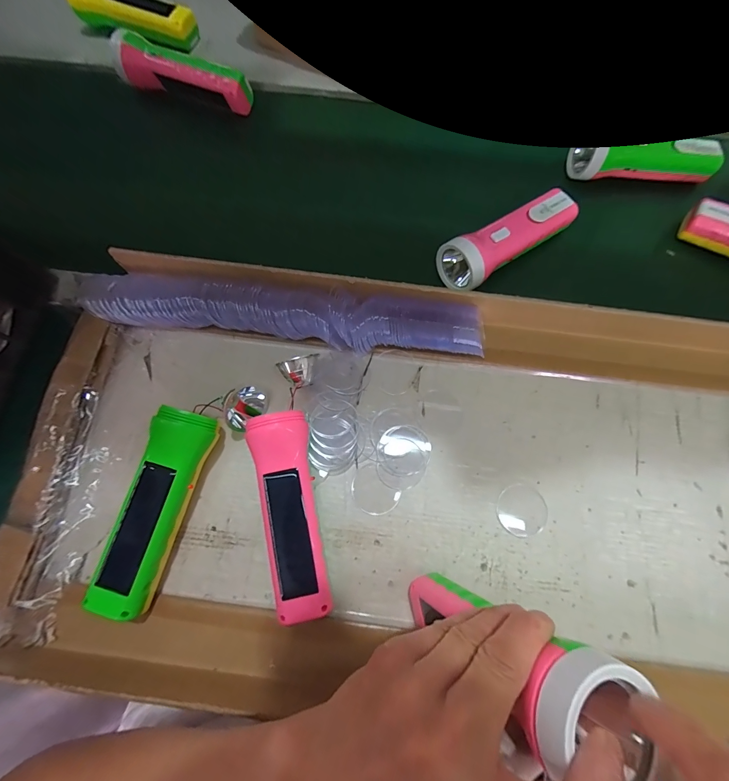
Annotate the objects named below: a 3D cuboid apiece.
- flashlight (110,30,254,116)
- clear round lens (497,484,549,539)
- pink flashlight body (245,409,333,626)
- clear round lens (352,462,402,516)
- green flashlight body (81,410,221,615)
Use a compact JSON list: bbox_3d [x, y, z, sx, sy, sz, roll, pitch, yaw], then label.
[{"bbox_3d":[-0.231,-0.390,0.441,0.173,0.045,0.047,21,76,5],"label":"flashlight"},{"bbox_3d":[0.138,0.105,0.306,0.042,0.004,0.043,0,75,-1],"label":"clear round lens"},{"bbox_3d":[-0.057,0.096,0.283,0.045,0.047,0.152,-12,76,-4],"label":"pink flashlight body"},{"bbox_3d":[0.011,0.087,0.311,0.042,0.004,0.042,0,75,-1],"label":"clear round lens"},{"bbox_3d":[-0.164,0.093,0.283,0.040,0.045,0.152,16,75,4],"label":"green flashlight body"}]

